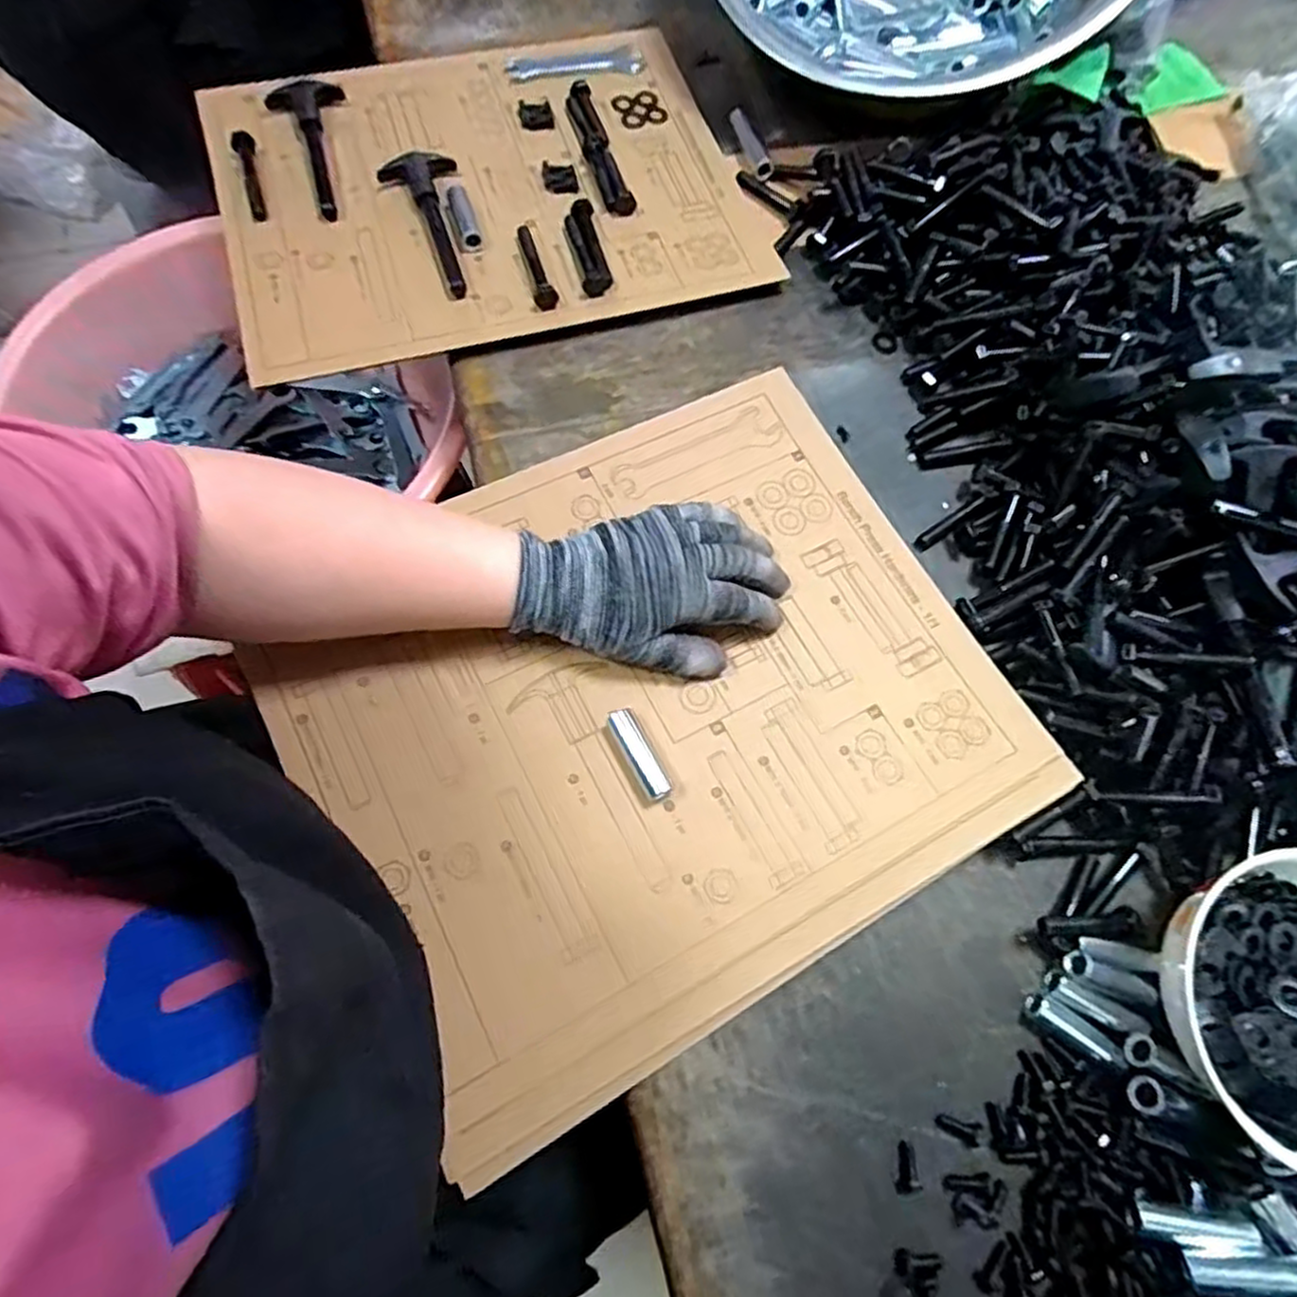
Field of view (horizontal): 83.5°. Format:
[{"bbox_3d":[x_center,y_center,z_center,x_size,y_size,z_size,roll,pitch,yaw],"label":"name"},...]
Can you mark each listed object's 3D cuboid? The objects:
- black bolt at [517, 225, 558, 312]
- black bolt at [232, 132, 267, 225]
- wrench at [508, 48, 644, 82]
[{"bbox_3d":[-0.079,-0.269,0.512,0.014,0.017,0.082,-14,72,-7],"label":"black bolt"},{"bbox_3d":[-0.287,-0.343,0.528,0.016,0.012,0.083,-20,73,-9],"label":"black bolt"},{"bbox_3d":[-0.059,-0.480,0.601,0.112,0.011,0.028,-10,72,-6],"label":"wrench"}]

